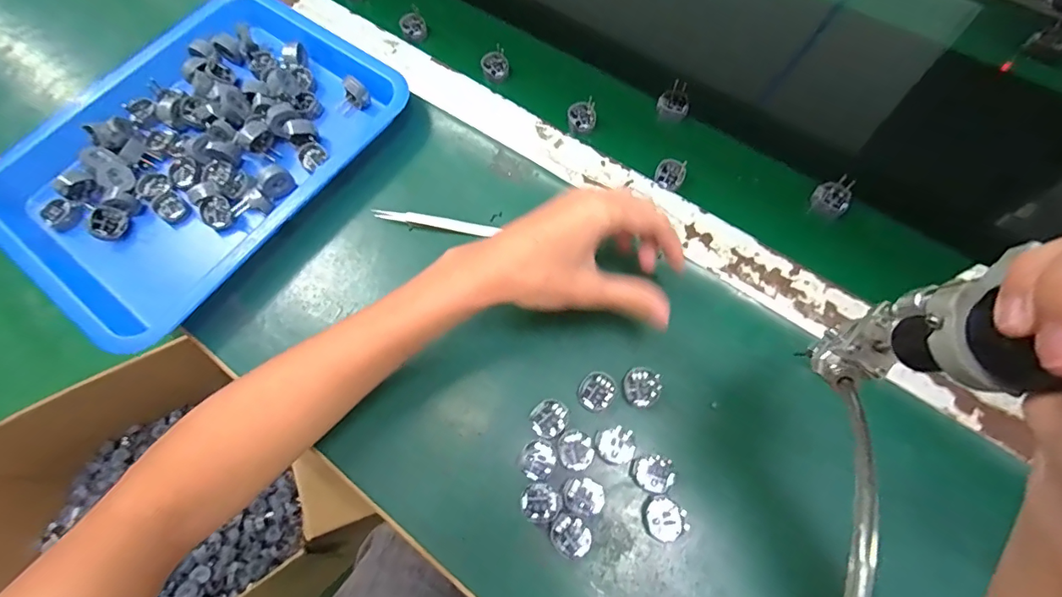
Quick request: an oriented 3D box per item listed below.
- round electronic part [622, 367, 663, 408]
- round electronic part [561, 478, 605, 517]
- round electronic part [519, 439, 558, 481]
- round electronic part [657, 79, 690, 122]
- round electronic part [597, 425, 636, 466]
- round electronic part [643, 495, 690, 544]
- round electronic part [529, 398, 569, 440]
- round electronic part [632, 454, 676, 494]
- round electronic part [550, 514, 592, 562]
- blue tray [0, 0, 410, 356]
[{"bbox_3d":[0.082,0.066,0.357,0.027,0.006,0.027,-1,68,3],"label":"round electronic part"},{"bbox_3d":[0.036,0.134,0.328,0.028,0.004,0.024,1,68,4],"label":"round electronic part"},{"bbox_3d":[0.006,0.115,0.345,0.024,0.014,0.026,-1,68,3],"label":"round electronic part"},{"bbox_3d":[0.137,-0.189,0.463,0.029,0.022,0.032,15,69,9],"label":"round electronic part"},{"bbox_3d":[0.060,0.104,0.340,0.025,0.004,0.024,-1,68,3],"label":"round electronic part"},{"bbox_3d":[0.089,0.147,0.323,0.026,0.004,0.028,-1,68,3],"label":"round electronic part"},{"bbox_3d":[0.014,0.088,0.354,0.026,0.012,0.028,-1,68,3],"label":"round electronic part"},{"bbox_3d":[0.084,0.120,0.333,0.028,0.004,0.024,-1,68,3],"label":"round electronic part"},{"bbox_3d":[0.026,0.158,0.322,0.025,0.005,0.027,-1,68,3],"label":"round electronic part"},{"bbox_3d":[-0.302,-0.141,0.446,0.256,0.040,0.340,32,73,15],"label":"blue tray"}]

